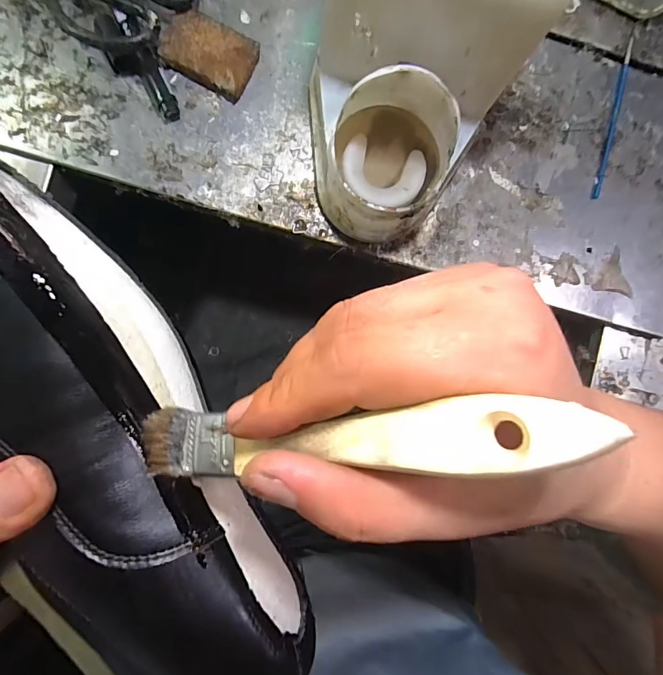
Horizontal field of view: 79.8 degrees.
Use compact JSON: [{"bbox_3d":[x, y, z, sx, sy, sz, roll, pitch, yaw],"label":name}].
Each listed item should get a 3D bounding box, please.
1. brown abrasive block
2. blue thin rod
[{"bbox_3d":[-0.100,-0.230,0.324,0.072,0.014,0.049,23,86,-4],"label":"brown abrasive block"},{"bbox_3d":[0.261,-0.205,0.364,0.008,0.004,0.160,16,87,-4],"label":"blue thin rod"}]

